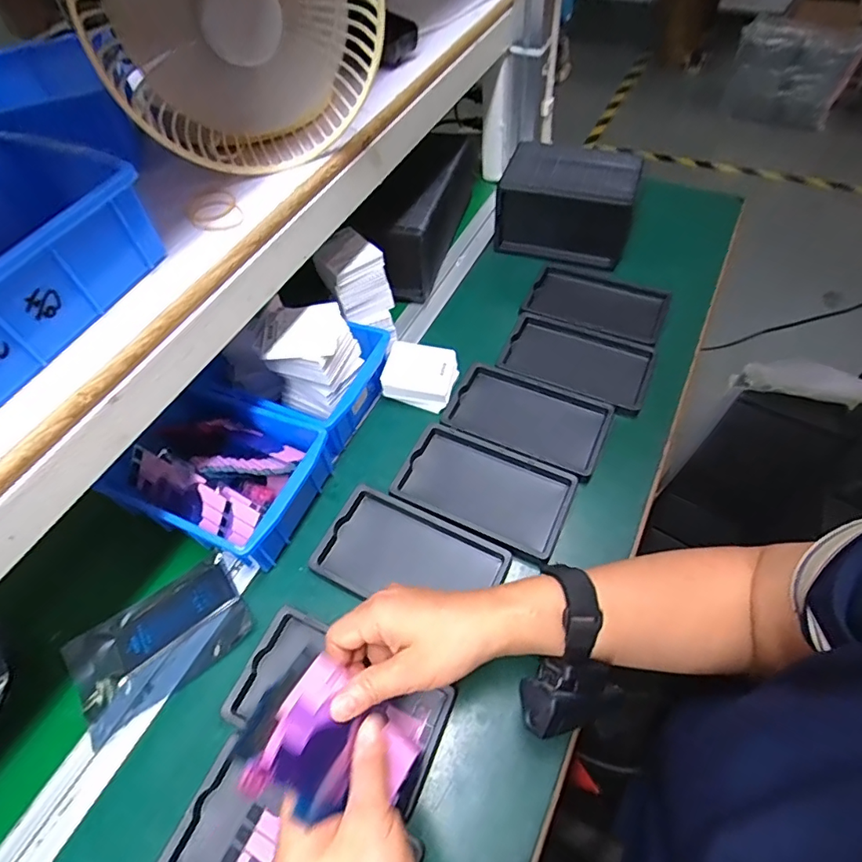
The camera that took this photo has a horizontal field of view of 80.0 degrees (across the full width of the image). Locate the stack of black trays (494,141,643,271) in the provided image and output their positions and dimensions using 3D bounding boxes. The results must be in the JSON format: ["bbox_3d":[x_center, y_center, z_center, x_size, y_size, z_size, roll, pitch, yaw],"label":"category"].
[{"bbox_3d":[0.180,-0.298,0.679,0.164,0.101,0.113,17,59,16],"label":"stack of black trays"}]

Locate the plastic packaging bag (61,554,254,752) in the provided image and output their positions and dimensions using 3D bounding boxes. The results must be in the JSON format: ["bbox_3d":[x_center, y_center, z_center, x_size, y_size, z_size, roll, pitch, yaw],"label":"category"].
[{"bbox_3d":[-0.231,0.180,0.438,0.144,0.008,0.088,-32,58,-16],"label":"plastic packaging bag"}]

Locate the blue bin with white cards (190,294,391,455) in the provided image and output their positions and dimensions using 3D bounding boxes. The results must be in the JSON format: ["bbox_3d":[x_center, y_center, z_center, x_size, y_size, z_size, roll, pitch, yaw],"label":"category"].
[{"bbox_3d":[-0.143,-0.070,0.536,0.165,0.121,0.133,15,58,15],"label":"blue bin with white cards"}]

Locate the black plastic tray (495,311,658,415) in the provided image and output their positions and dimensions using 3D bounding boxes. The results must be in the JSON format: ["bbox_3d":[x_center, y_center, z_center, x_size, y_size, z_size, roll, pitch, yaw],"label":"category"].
[{"bbox_3d":[0.165,-0.081,0.584,0.159,0.015,0.094,21,60,19],"label":"black plastic tray"}]

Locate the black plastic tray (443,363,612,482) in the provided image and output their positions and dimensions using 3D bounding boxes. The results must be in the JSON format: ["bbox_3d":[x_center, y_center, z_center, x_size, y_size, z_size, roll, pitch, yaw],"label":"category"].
[{"bbox_3d":[0.101,-0.016,0.539,0.157,0.016,0.098,22,60,19],"label":"black plastic tray"}]

